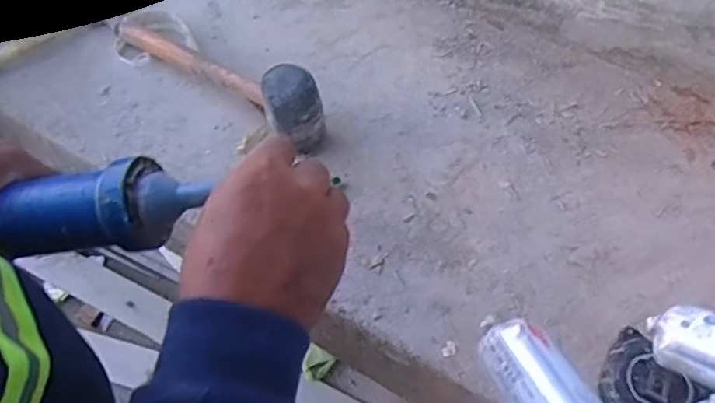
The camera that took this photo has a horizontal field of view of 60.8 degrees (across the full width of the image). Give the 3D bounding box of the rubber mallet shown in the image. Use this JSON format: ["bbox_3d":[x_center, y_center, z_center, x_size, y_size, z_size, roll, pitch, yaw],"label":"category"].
[{"bbox_3d":[-0.166,-0.165,0.718,0.311,0.098,0.058,34,63,22],"label":"rubber mallet"}]

